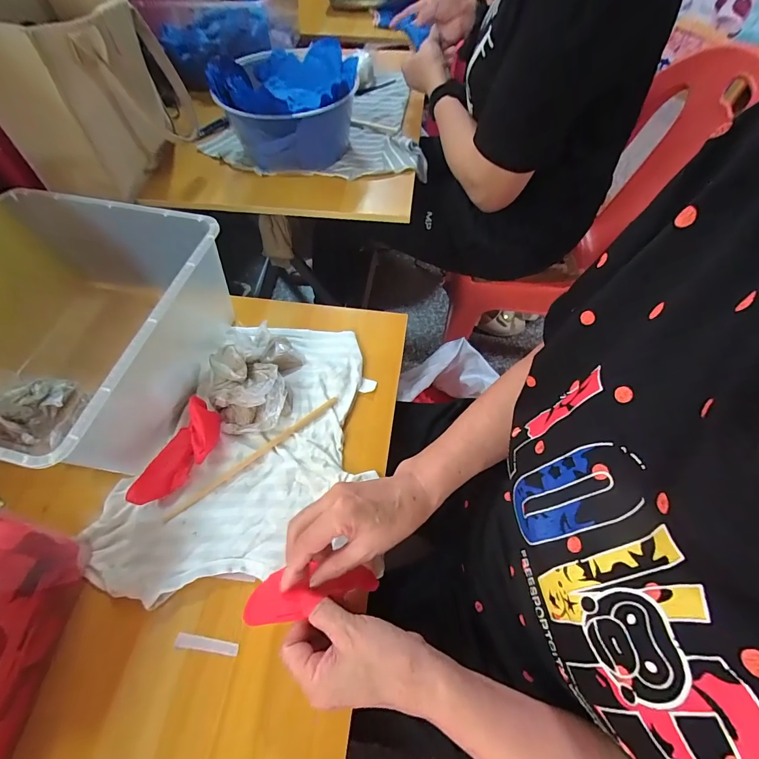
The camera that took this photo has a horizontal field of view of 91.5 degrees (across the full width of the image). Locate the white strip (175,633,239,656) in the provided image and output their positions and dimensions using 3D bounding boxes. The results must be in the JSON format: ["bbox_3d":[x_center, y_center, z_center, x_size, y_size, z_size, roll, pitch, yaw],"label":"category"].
[{"bbox_3d":[-0.161,0.248,0.347,0.058,0.004,0.012,7,47,2],"label":"white strip"}]

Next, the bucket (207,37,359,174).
[{"bbox_3d":[-0.141,-0.440,0.616,0.220,0.114,0.214,0,60,0],"label":"bucket"}]

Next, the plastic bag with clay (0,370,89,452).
[{"bbox_3d":[-0.436,0.033,0.452,0.127,0.037,0.090,10,61,7],"label":"plastic bag with clay"}]

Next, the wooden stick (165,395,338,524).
[{"bbox_3d":[-0.141,0.088,0.427,0.222,0.007,0.009,-35,66,-18],"label":"wooden stick"}]

